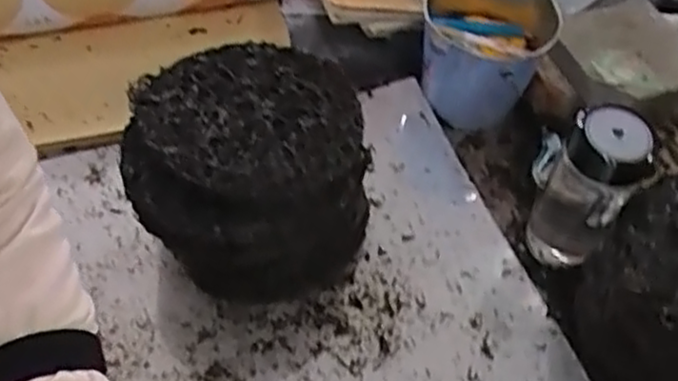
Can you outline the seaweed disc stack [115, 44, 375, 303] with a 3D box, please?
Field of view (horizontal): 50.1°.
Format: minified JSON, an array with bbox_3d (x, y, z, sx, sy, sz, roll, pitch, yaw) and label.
[{"bbox_3d":[-0.084,-0.007,0.689,0.212,0.171,0.212,-21,58,-19],"label":"seaweed disc stack"}]

